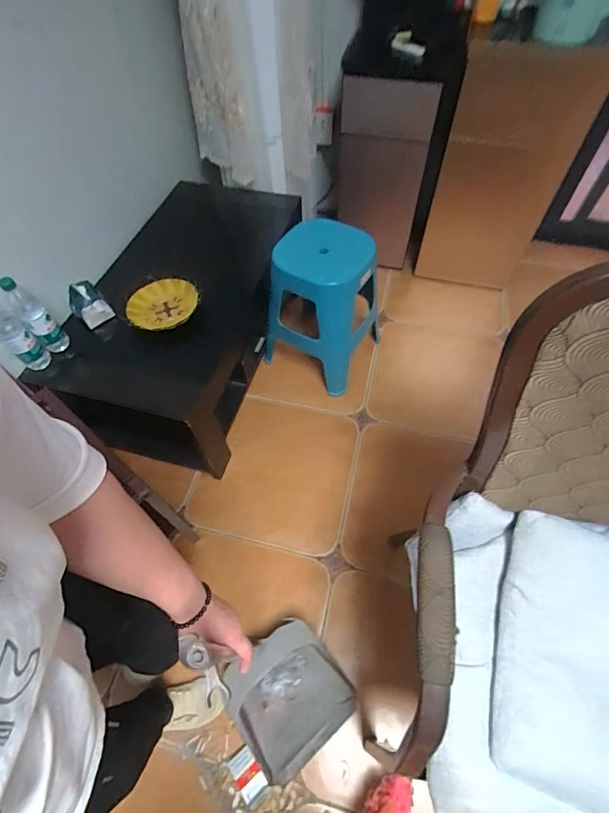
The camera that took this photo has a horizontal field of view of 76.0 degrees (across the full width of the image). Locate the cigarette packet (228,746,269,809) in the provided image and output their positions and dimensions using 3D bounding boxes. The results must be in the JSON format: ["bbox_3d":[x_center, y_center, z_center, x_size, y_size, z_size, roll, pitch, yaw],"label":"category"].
[{"bbox_3d":[-0.127,0.842,0.887,0.058,0.020,0.098,-36,63,-18],"label":"cigarette packet"}]

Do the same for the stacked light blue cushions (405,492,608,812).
[{"bbox_3d":[0.420,0.366,0.564,0.502,0.097,0.413,0,59,5],"label":"stacked light blue cushions"}]

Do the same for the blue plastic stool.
[{"bbox_3d":[0.057,-0.336,1.339,0.310,0.455,0.279,24,62,17],"label":"blue plastic stool"}]

